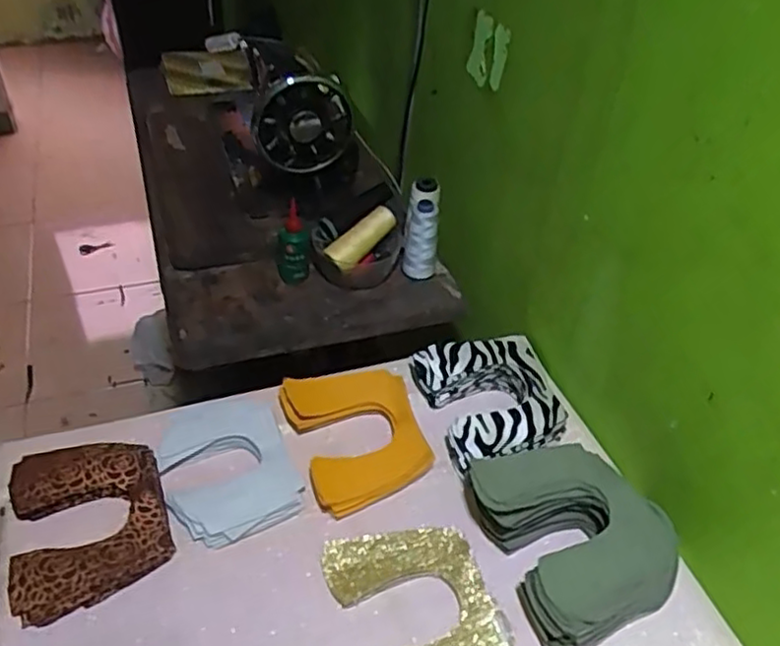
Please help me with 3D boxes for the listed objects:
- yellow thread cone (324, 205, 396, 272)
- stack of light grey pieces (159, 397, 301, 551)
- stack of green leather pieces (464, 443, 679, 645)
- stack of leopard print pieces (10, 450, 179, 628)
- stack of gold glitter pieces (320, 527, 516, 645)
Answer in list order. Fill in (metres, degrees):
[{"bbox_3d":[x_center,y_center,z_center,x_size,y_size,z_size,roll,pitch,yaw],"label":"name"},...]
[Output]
[{"bbox_3d":[-0.035,-0.114,0.926,0.034,0.044,0.124,32,61,30],"label":"yellow thread cone"},{"bbox_3d":[-0.163,0.141,0.685,0.120,0.026,0.154,-15,51,-23],"label":"stack of light grey pieces"},{"bbox_3d":[0.173,0.188,0.637,0.169,0.068,0.182,-15,44,-19],"label":"stack of green leather pieces"},{"bbox_3d":[-0.280,0.181,0.639,0.131,0.020,0.165,-14,49,-17],"label":"stack of leopard print pieces"},{"bbox_3d":[0.026,0.252,0.600,0.128,0.018,0.170,-15,44,-19],"label":"stack of gold glitter pieces"}]

